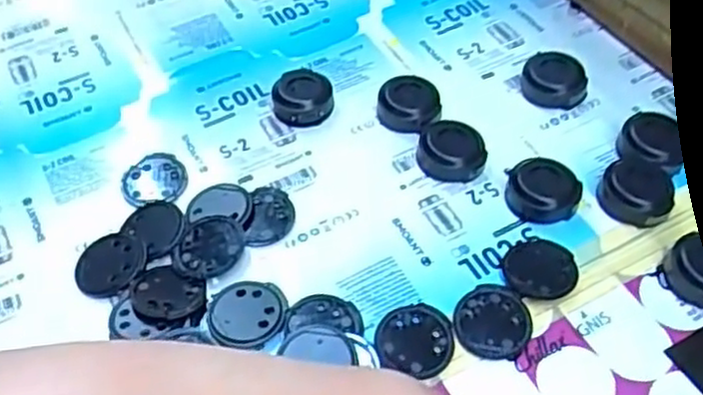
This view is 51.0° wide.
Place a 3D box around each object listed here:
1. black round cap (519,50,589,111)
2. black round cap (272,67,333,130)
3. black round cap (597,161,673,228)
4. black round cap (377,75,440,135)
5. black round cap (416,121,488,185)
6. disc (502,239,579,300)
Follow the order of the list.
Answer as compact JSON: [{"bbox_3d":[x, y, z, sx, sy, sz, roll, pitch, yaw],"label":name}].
[{"bbox_3d":[0.100,-0.058,0.363,0.030,0.013,0.028,-2,51,2],"label":"black round cap"},{"bbox_3d":[-0.024,-0.050,0.362,0.029,0.016,0.028,-2,51,2],"label":"black round cap"},{"bbox_3d":[0.123,-0.003,0.317,0.030,0.011,0.030,-2,51,2],"label":"black round cap"},{"bbox_3d":[0.028,-0.044,0.355,0.029,0.015,0.028,-2,51,2],"label":"black round cap"},{"bbox_3d":[0.046,-0.021,0.337,0.031,0.010,0.030,-2,51,2],"label":"black round cap"},{"bbox_3d":[0.077,0.028,0.300,0.029,0.004,0.027,-2,51,2],"label":"disc"}]

